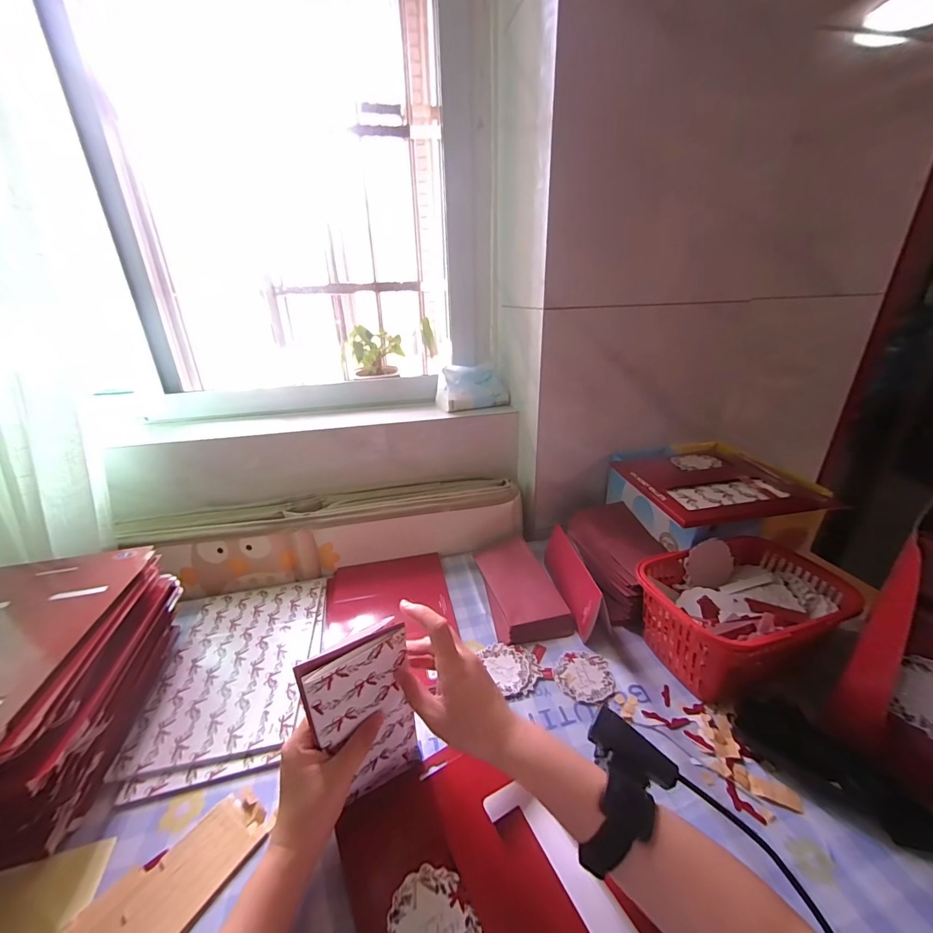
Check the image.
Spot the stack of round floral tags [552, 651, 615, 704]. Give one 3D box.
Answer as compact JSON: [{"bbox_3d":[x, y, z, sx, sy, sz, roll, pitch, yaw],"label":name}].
[{"bbox_3d":[0.146,0.255,0.486,0.065,0.004,0.070,18,30,37],"label":"stack of round floral tags"}]

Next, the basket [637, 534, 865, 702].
[{"bbox_3d":[0.332,0.185,0.496,0.220,0.113,0.157,-8,25,-15],"label":"basket"}]

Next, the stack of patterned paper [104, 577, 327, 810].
[{"bbox_3d":[-0.292,0.253,0.510,0.196,0.008,0.280,-8,25,-14],"label":"stack of patterned paper"}]

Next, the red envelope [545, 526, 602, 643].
[{"bbox_3d":[0.158,0.164,0.591,0.031,0.081,0.168,-3,24,-4],"label":"red envelope"}]

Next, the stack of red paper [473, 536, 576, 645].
[{"bbox_3d":[0.081,0.181,0.619,0.103,0.032,0.196,-5,24,-8],"label":"stack of red paper"}]

